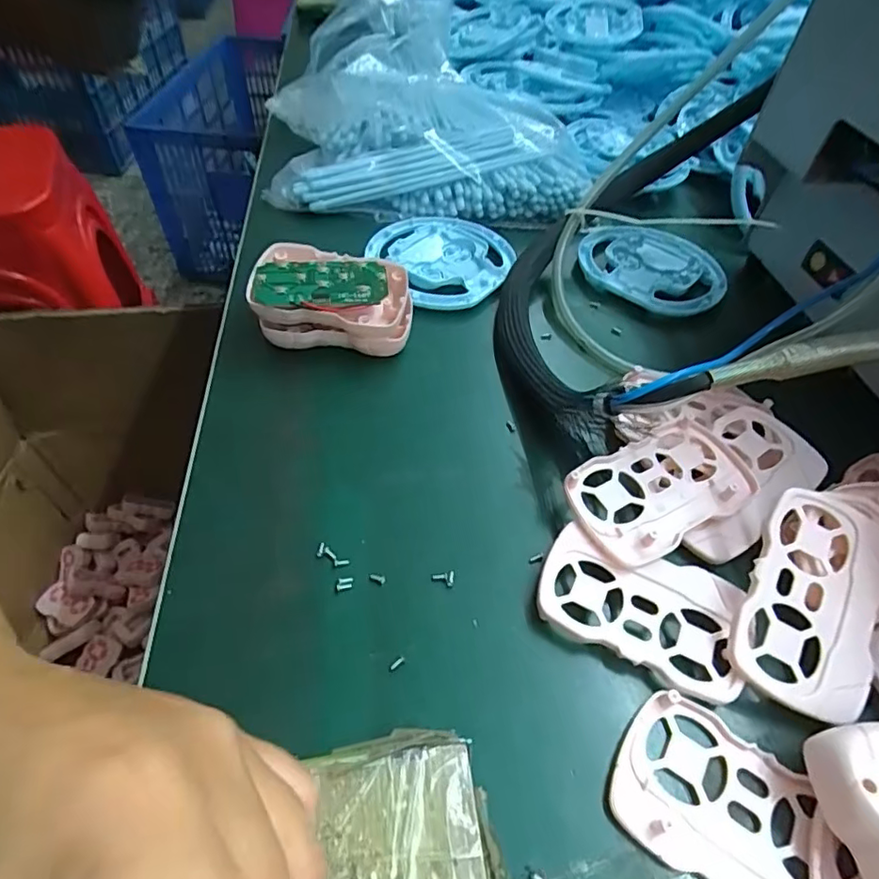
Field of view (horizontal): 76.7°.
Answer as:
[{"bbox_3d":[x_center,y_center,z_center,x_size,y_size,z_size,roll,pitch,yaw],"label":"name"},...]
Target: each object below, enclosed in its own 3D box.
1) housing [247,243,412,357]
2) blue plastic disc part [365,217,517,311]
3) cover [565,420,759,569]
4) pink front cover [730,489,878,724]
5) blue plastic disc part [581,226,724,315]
[{"bbox_3d":[-0.065,-0.084,0.344,0.094,0.041,0.058,5,52,1],"label":"housing"},{"bbox_3d":[0.009,-0.133,0.399,0.102,0.016,0.100,1,52,-2],"label":"blue plastic disc part"},{"bbox_3d":[0.108,0.024,0.272,0.089,0.011,0.054,-21,56,-18],"label":"cover"},{"bbox_3d":[0.155,0.066,0.230,0.052,0.007,0.087,26,72,8],"label":"pink front cover"},{"bbox_3d":[0.155,-0.127,0.406,0.102,0.017,0.086,19,53,12],"label":"blue plastic disc part"}]

